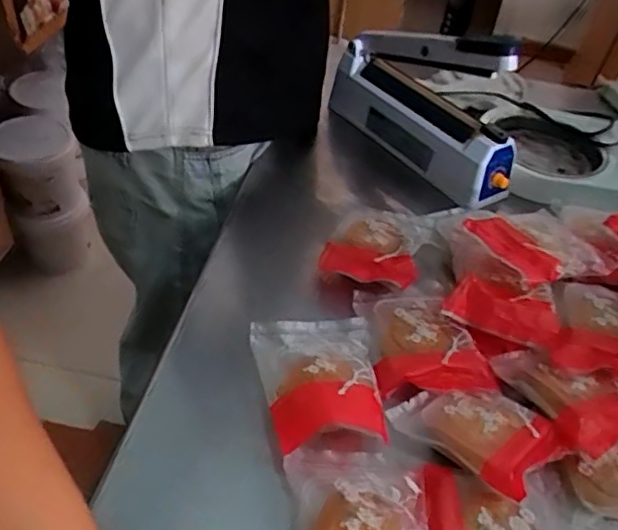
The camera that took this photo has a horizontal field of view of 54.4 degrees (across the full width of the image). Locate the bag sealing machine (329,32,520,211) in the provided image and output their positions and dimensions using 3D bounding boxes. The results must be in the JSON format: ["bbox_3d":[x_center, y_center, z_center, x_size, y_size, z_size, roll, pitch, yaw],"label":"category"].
[{"bbox_3d":[0.141,-0.217,0.740,0.058,0.175,0.259,-30,55,-32],"label":"bag sealing machine"}]

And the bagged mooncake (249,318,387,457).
[{"bbox_3d":[0.006,0.090,0.507,0.103,0.030,0.130,0,44,-6],"label":"bagged mooncake"}]

